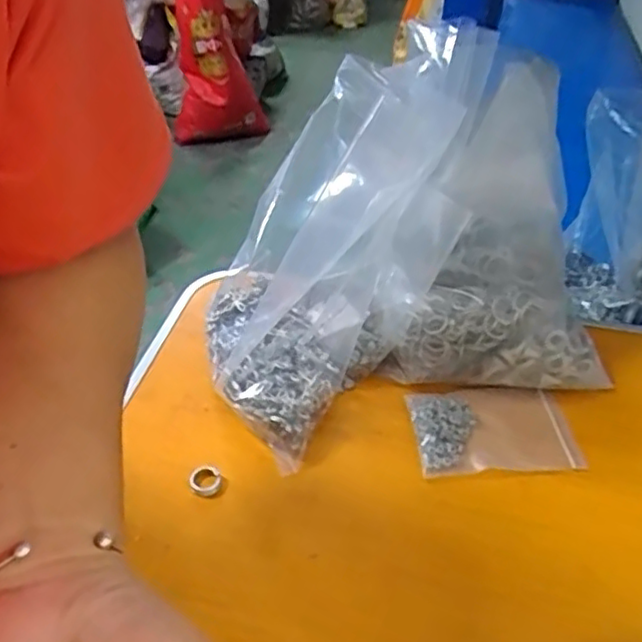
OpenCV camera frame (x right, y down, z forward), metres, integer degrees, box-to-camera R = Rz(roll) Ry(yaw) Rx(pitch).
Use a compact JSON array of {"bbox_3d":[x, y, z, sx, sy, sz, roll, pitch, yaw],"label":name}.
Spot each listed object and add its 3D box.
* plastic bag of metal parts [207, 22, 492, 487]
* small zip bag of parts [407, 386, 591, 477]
[{"bbox_3d":[0.018,-0.077,0.531,0.269,0.236,0.162,-32,48,-33],"label":"plastic bag of metal parts"},{"bbox_3d":[0.129,0.082,0.511,0.115,0.009,0.077,-3,38,-2],"label":"small zip bag of parts"}]

